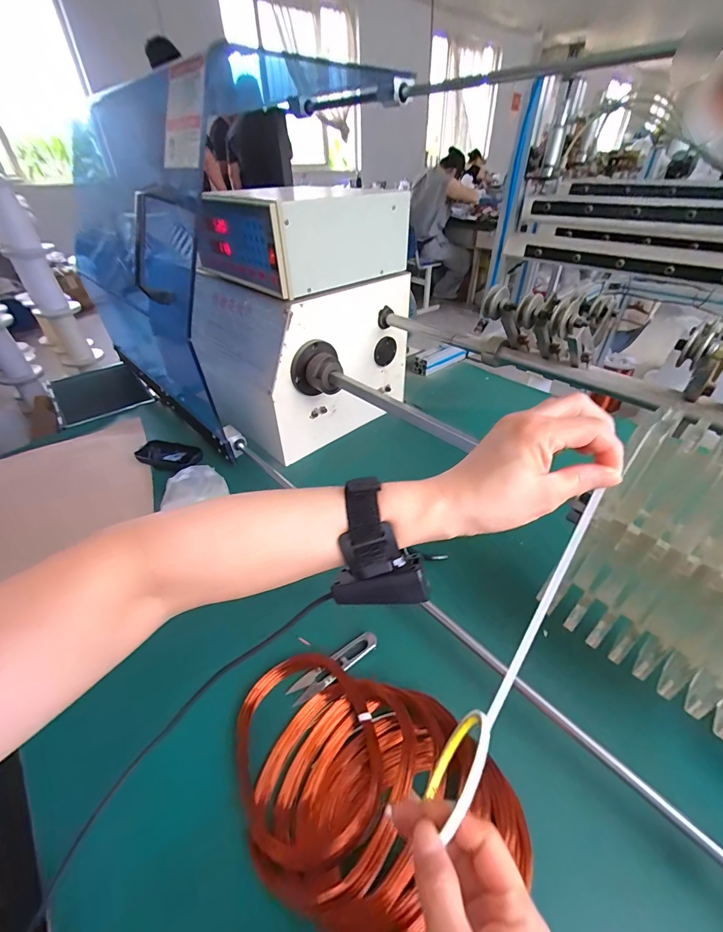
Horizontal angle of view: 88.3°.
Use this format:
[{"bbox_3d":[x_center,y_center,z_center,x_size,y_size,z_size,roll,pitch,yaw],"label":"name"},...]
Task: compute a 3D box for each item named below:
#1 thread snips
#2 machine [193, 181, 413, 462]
[{"bbox_3d":[-0.027,0.207,0.387,0.101,0.007,0.022,-25,45,-26],"label":"thread snips"},{"bbox_3d":[-0.104,-0.251,0.653,0.289,0.347,0.286,26,47,29],"label":"machine"}]

